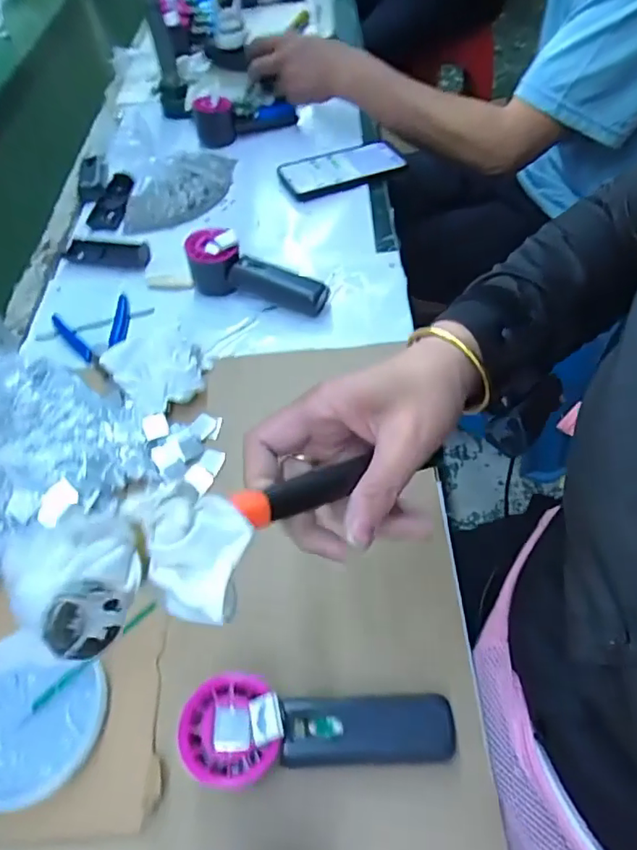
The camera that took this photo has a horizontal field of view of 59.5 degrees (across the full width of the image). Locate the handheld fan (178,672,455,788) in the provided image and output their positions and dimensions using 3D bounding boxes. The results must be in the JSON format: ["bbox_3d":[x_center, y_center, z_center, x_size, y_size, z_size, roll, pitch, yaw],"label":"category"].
[{"bbox_3d":[0.001,0.178,0.326,0.155,0.055,0.055,-3,53,4],"label":"handheld fan"}]

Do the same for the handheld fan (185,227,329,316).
[{"bbox_3d":[-0.066,-0.157,0.586,0.149,0.059,0.048,19,58,19],"label":"handheld fan"}]

